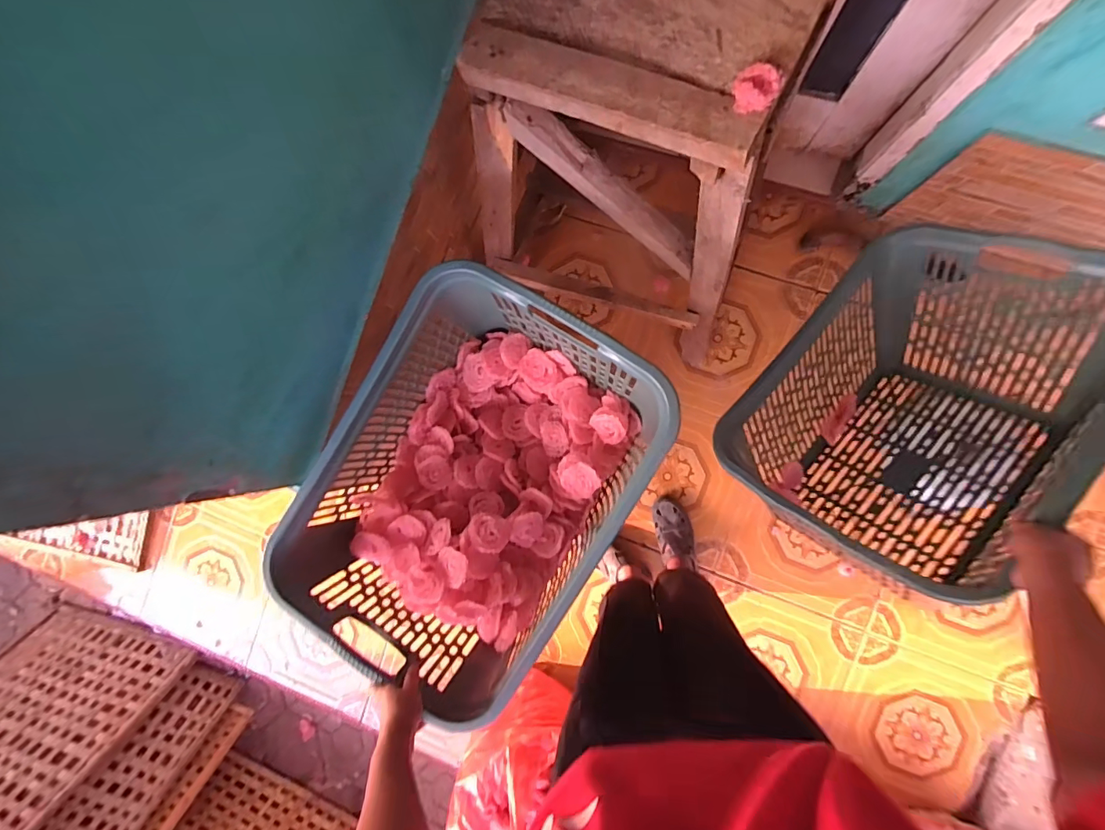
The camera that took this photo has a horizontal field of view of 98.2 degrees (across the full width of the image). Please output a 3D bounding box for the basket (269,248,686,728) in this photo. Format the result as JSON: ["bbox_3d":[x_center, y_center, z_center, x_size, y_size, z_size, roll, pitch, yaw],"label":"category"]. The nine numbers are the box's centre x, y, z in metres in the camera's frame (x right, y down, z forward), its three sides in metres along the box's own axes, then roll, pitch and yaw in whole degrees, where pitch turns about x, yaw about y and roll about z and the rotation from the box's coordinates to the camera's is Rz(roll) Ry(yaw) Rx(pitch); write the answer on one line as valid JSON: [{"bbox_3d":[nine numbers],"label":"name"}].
[{"bbox_3d":[-0.107,0.102,0.771,0.409,0.256,0.544,33,94,8],"label":"basket"}]

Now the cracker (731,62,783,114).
[{"bbox_3d":[0.201,-0.321,0.473,0.044,0.015,0.043,0,89,8],"label":"cracker"}]

